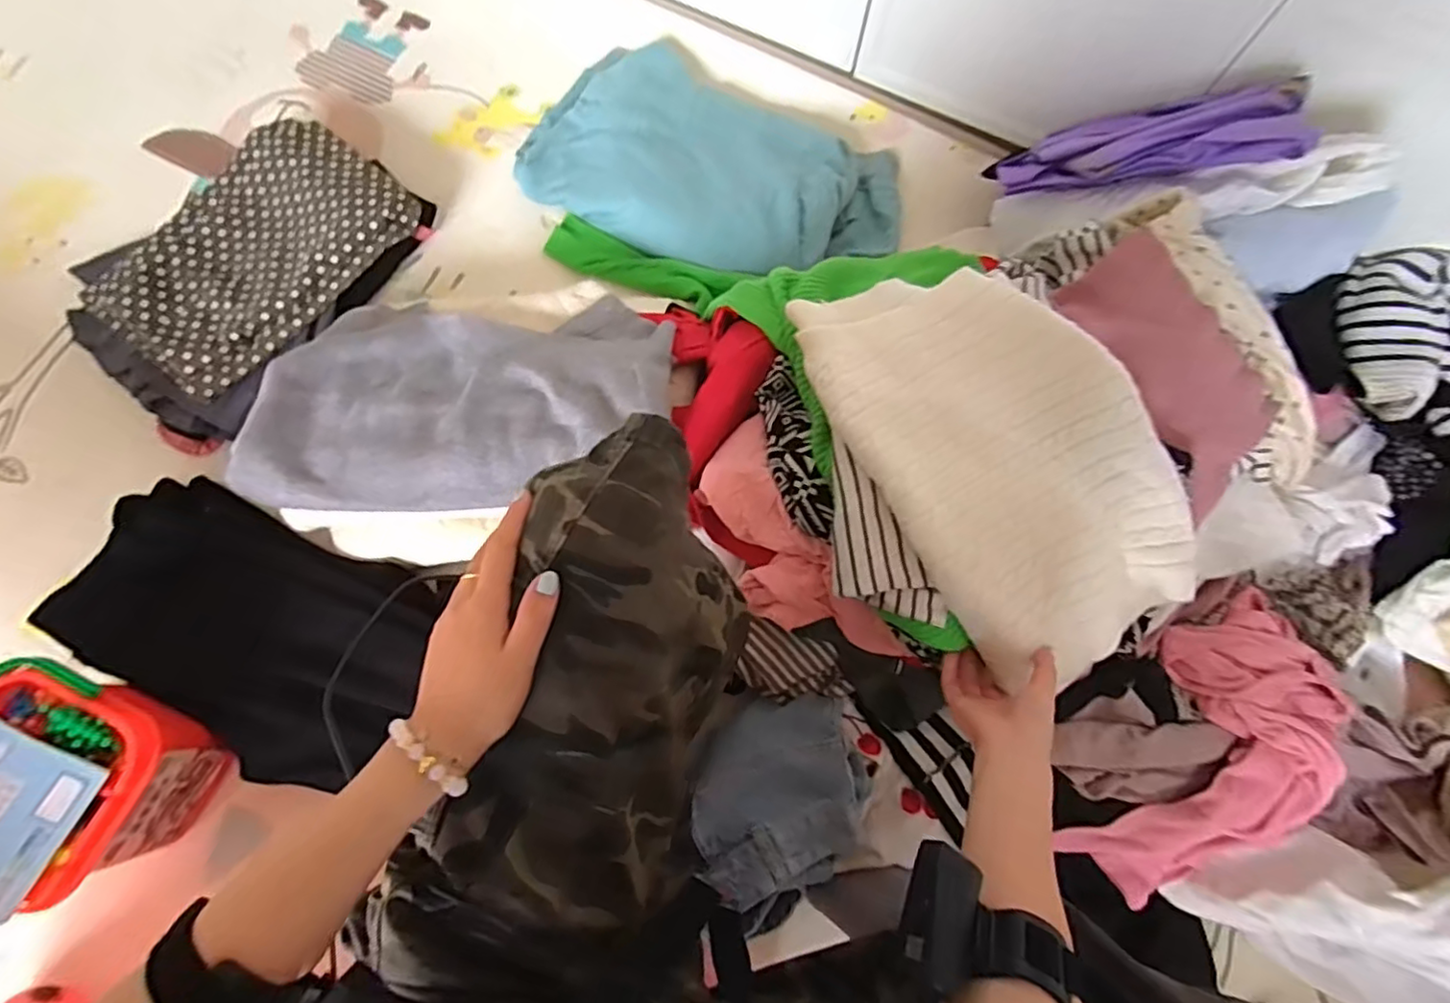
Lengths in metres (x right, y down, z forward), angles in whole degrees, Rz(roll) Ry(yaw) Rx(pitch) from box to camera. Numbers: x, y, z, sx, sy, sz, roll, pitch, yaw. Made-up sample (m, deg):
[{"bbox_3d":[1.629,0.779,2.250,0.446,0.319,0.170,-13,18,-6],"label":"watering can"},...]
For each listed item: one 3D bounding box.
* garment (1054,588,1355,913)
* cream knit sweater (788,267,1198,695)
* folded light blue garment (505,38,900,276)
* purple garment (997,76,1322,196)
[{"bbox_3d":[0.517,0.265,0.658,0.182,0.072,0.338,33,76,8],"label":"garment"},{"bbox_3d":[0.243,-0.045,0.572,0.235,0.095,0.392,-32,77,-9],"label":"cream knit sweater"},{"bbox_3d":[-0.014,-0.481,0.892,0.516,0.048,0.305,30,76,7],"label":"folded light blue garment"},{"bbox_3d":[0.457,-0.395,0.695,0.278,0.051,0.136,7,71,35],"label":"purple garment"}]

